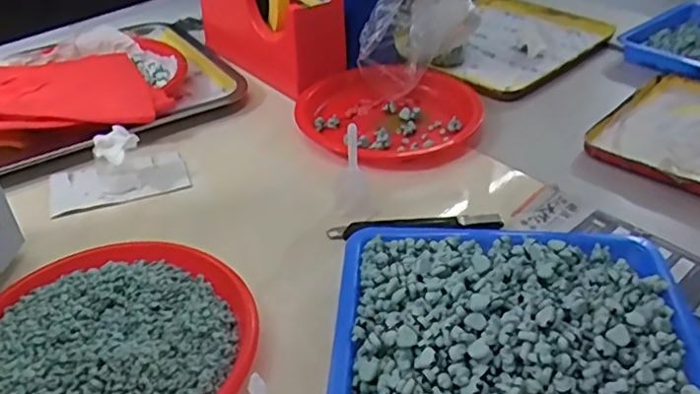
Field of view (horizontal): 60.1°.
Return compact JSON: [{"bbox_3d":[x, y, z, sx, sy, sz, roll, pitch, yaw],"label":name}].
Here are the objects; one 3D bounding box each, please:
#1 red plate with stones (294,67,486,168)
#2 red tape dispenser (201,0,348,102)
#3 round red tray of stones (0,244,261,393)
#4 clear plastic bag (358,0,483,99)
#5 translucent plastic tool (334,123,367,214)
[{"bbox_3d":[0.042,-0.081,0.608,0.180,0.030,0.141,-8,37,-11],"label":"red plate with stones"},{"bbox_3d":[-0.090,-0.205,0.682,0.060,0.121,0.217,-28,45,-33],"label":"red tape dispenser"},{"bbox_3d":[-0.152,0.095,0.374,0.178,0.031,0.172,0,36,0],"label":"round red tray of stones"},{"bbox_3d":[0.075,-0.196,0.631,0.101,0.176,0.096,12,38,15],"label":"clear plastic bag"},{"bbox_3d":[0.003,-0.025,0.482,0.025,0.078,0.030,1,36,1],"label":"translucent plastic tool"}]

